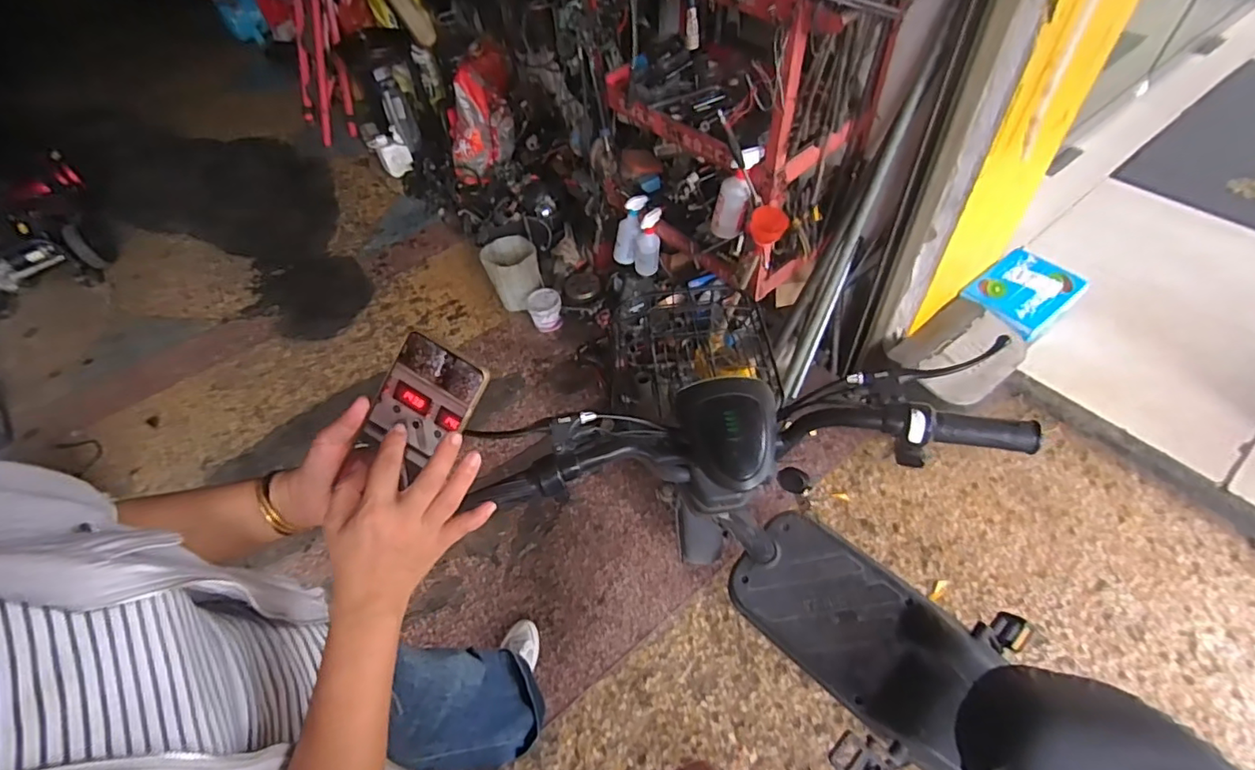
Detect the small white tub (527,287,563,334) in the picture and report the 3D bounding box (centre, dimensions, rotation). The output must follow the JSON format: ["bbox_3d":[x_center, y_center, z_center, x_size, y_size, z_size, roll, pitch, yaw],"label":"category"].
[{"bbox_3d":[-0.283,-0.258,1.958,0.118,0.099,0.128,-3,51,3],"label":"small white tub"}]

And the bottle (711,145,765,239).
[{"bbox_3d":[0.244,-0.425,1.274,0.101,0.197,0.072,6,52,10],"label":"bottle"}]

